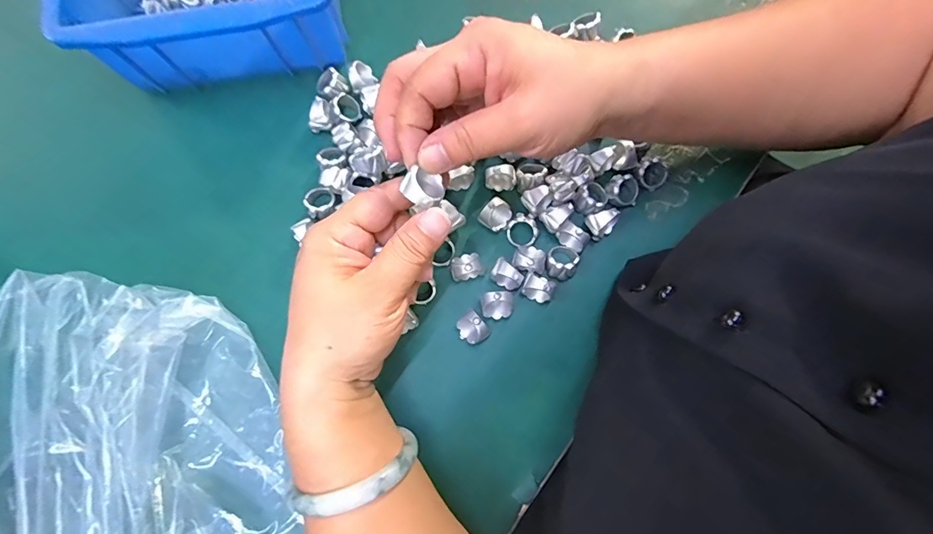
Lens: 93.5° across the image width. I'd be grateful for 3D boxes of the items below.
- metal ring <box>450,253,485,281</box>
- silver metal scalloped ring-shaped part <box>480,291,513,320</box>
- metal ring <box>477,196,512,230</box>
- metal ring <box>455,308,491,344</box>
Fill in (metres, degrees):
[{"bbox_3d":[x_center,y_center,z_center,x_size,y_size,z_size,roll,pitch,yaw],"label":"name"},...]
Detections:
[{"bbox_3d":[0.001,-0.002,0.295,0.023,0.020,0.017,-18,79,-4],"label":"metal ring"},{"bbox_3d":[0.021,0.025,0.289,0.020,0.019,0.016,-5,78,-1],"label":"silver metal scalloped ring-shaped part"},{"bbox_3d":[0.020,-0.035,0.302,0.018,0.019,0.020,35,80,7],"label":"metal ring"},{"bbox_3d":[0.004,0.040,0.286,0.018,0.019,0.020,-39,81,-8],"label":"metal ring"}]

